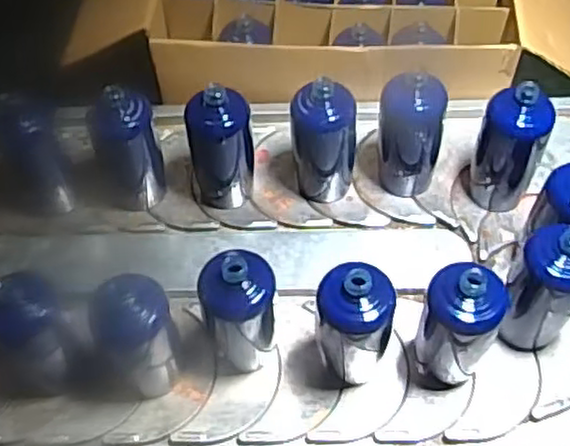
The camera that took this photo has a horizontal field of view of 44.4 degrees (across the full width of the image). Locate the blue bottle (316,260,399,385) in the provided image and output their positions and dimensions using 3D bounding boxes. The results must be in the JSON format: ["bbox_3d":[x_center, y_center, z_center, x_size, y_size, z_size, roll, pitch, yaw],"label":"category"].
[{"bbox_3d":[0.076,0.115,0.773,0.080,0.174,0.068,-3,57,0],"label":"blue bottle"}]

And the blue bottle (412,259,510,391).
[{"bbox_3d":[0.187,0.113,0.765,0.076,0.197,0.070,-1,57,1],"label":"blue bottle"}]

